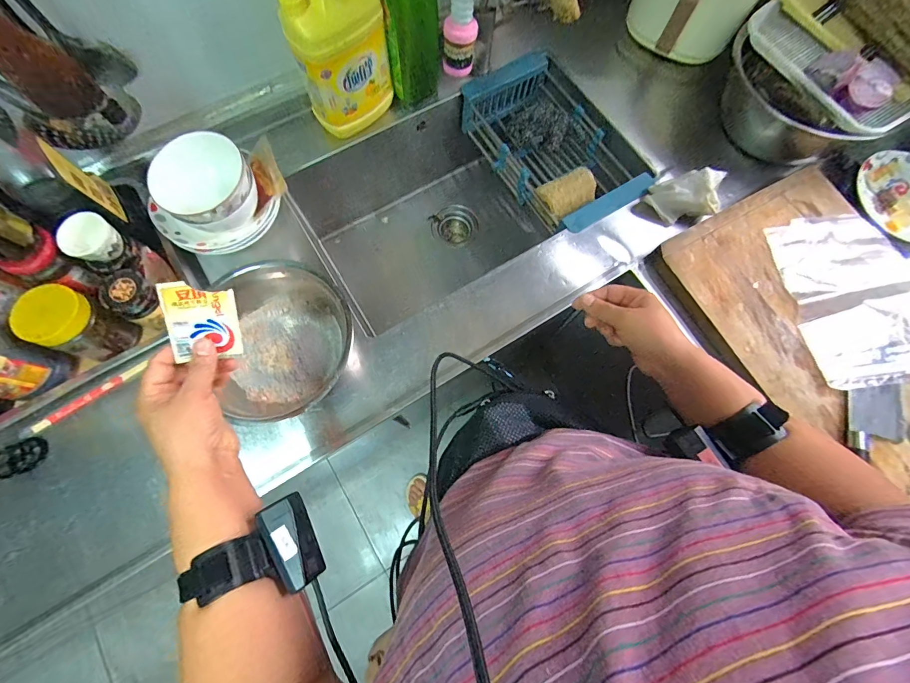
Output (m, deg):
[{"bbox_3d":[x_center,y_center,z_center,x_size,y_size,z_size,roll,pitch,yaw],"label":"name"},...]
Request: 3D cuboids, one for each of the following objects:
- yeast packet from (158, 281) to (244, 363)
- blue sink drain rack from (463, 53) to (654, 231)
[{"bbox_3d":[-0.236,-0.020,0.360,0.056,0.005,0.071,-12,114,-31],"label":"yeast packet"},{"bbox_3d":[0.192,-0.381,0.768,0.207,0.086,0.368,-30,77,-9],"label":"blue sink drain rack"}]

